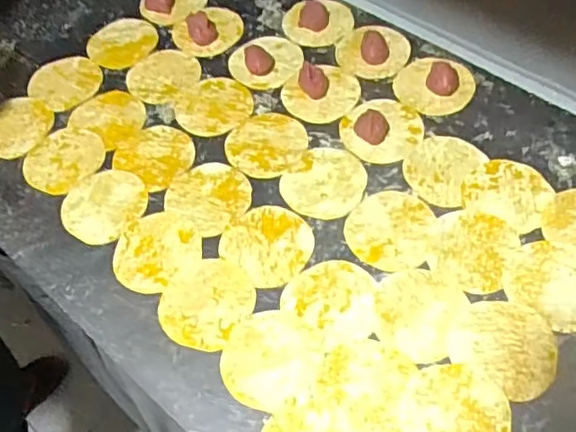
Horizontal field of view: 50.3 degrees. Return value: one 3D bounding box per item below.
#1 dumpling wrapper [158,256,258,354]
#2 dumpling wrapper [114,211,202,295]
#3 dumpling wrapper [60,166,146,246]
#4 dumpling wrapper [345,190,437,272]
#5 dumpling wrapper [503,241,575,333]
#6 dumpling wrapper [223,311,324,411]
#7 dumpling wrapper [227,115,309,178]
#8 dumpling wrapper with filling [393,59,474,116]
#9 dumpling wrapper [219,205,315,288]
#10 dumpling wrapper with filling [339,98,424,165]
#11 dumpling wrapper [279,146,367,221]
[{"bbox_3d":[-0.073,0.075,0.544,0.075,0.004,0.084,30,64,21],"label":"dumpling wrapper"},{"bbox_3d":[-0.125,0.031,0.579,0.081,0.004,0.076,-2,57,2],"label":"dumpling wrapper"},{"bbox_3d":[-0.185,-0.013,0.610,0.078,0.005,0.085,-2,57,2],"label":"dumpling wrapper"},{"bbox_3d":[0.095,0.011,0.573,0.078,0.004,0.083,-2,57,2],"label":"dumpling wrapper"},{"bbox_3d":[0.235,0.056,0.534,0.082,0.004,0.078,-2,57,2],"label":"dumpling wrapper"},{"bbox_3d":[-0.013,0.119,0.512,0.081,0.004,0.083,-2,57,2],"label":"dumpling wrapper"},{"bbox_3d":[-0.022,-0.075,0.639,0.083,0.004,0.082,-2,57,2],"label":"dumpling wrapper"},{"bbox_3d":[0.159,-0.147,0.661,0.079,0.016,0.081,-2,57,2],"label":"dumpling wrapper with filling"},{"bbox_3d":[-0.018,0.024,0.573,0.081,0.004,0.075,-2,57,2],"label":"dumpling wrapper"},{"bbox_3d":[0.097,-0.096,0.632,0.082,0.026,0.081,-2,57,2],"label":"dumpling wrapper with filling"},{"bbox_3d":[0.038,-0.034,0.607,0.076,0.004,0.084,36,66,23],"label":"dumpling wrapper"}]

